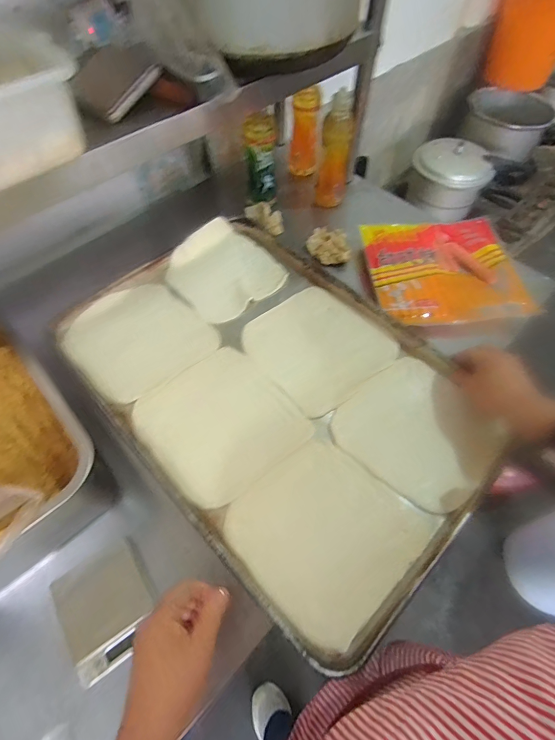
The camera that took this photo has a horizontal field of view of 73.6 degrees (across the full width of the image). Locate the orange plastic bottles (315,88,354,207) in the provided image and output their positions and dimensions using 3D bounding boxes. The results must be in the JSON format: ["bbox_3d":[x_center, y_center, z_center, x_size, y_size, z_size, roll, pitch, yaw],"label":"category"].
[{"bbox_3d":[0.125,-0.467,0.806,0.068,0.216,0.052,8,59,4],"label":"orange plastic bottles"}]

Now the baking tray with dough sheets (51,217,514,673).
[{"bbox_3d":[-0.009,0.006,0.535,0.396,0.054,0.588,-42,69,-18],"label":"baking tray with dough sheets"}]

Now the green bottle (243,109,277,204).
[{"bbox_3d":[-0.035,-0.466,0.811,0.068,0.177,0.072,2,59,1],"label":"green bottle"}]

